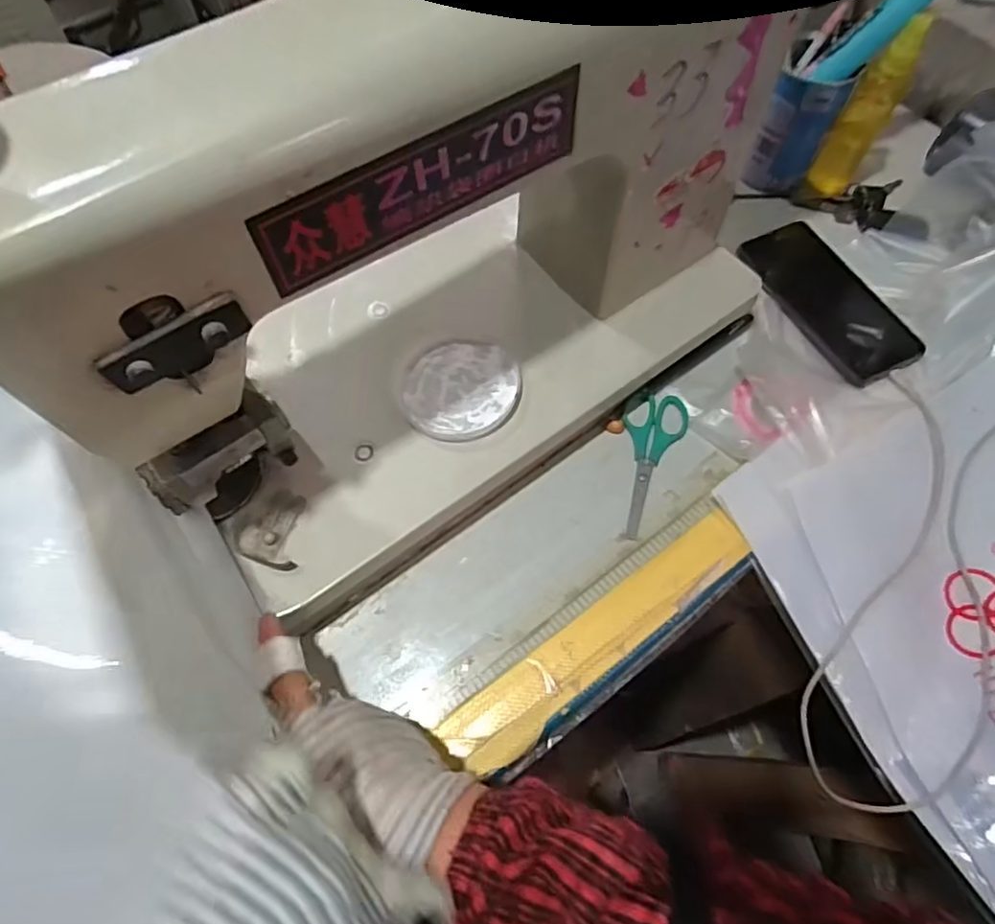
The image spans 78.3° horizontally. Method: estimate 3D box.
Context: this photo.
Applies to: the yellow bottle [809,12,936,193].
[{"bbox_3d":[0.332,-0.315,0.549,0.039,0.153,0.031,24,64,14],"label":"yellow bottle"}]

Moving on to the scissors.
[{"bbox_3d":[0.120,-0.001,0.477,0.049,0.006,0.124,10,62,7],"label":"scissors"}]

